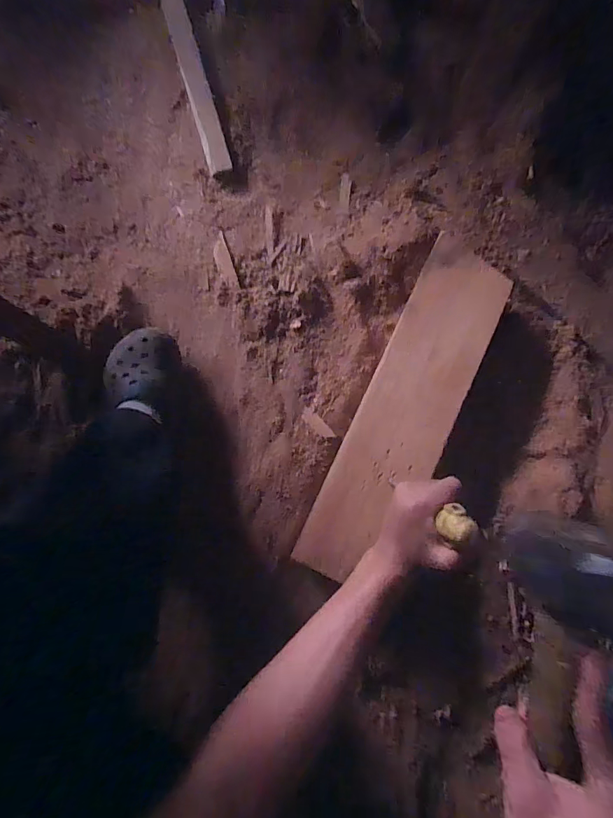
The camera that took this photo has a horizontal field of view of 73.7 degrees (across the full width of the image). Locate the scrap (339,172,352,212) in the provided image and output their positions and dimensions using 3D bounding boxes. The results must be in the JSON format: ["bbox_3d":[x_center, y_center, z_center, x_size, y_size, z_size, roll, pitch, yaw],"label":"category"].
[{"bbox_3d":[0.064,-0.358,0.676,0.017,0.004,0.074,5,79,2],"label":"scrap"}]

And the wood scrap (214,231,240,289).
[{"bbox_3d":[-0.130,-0.233,0.644,0.025,0.010,0.106,-18,79,-3],"label":"wood scrap"}]

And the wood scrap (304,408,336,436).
[{"bbox_3d":[0.017,0.021,0.580,0.016,0.004,0.060,-42,66,-7],"label":"wood scrap"}]

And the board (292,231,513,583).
[{"bbox_3d":[0.136,-0.010,0.537,0.121,0.015,0.473,28,79,6],"label":"board"}]

